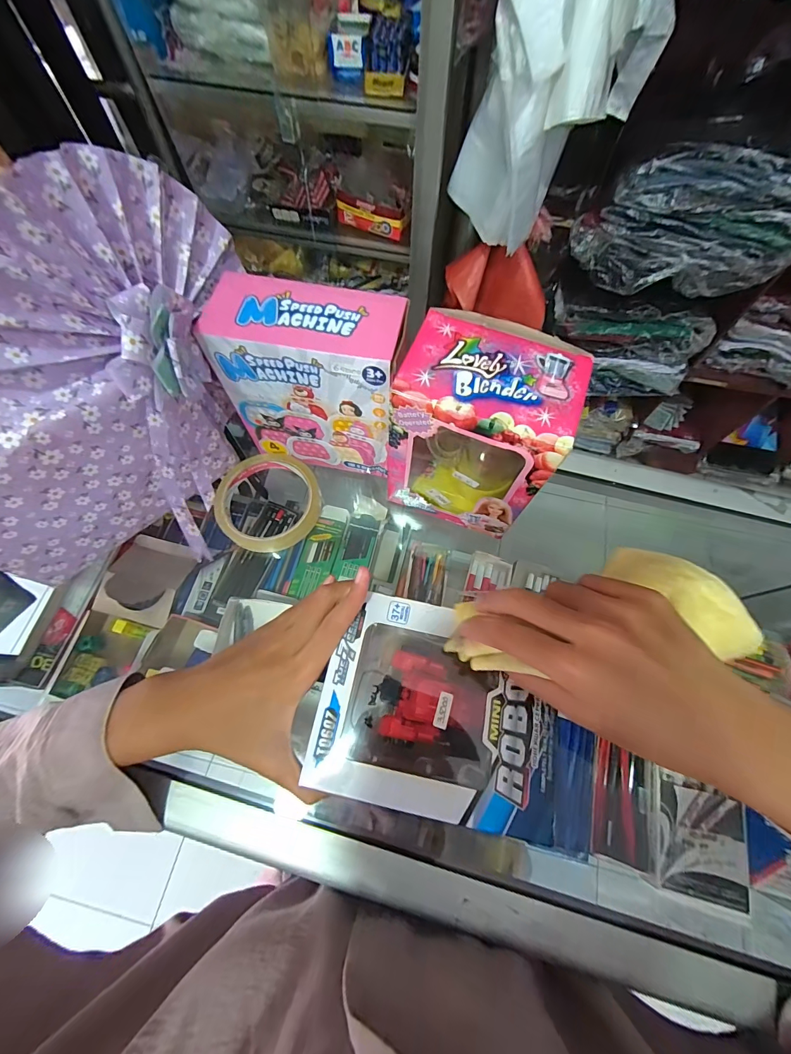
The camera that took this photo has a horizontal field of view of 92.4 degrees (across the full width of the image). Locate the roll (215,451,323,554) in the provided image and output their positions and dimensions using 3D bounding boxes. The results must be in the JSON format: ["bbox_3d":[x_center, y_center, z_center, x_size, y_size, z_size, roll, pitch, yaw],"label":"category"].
[{"bbox_3d":[-0.113,-0.025,0.340,0.089,0.017,0.094,0,69,-1],"label":"roll"}]

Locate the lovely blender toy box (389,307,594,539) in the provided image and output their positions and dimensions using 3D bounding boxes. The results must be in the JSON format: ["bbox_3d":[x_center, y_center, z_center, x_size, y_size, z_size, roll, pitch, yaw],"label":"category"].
[{"bbox_3d":[0.058,-0.070,0.287,0.106,0.129,0.088,18,69,6],"label":"lovely blender toy box"}]

